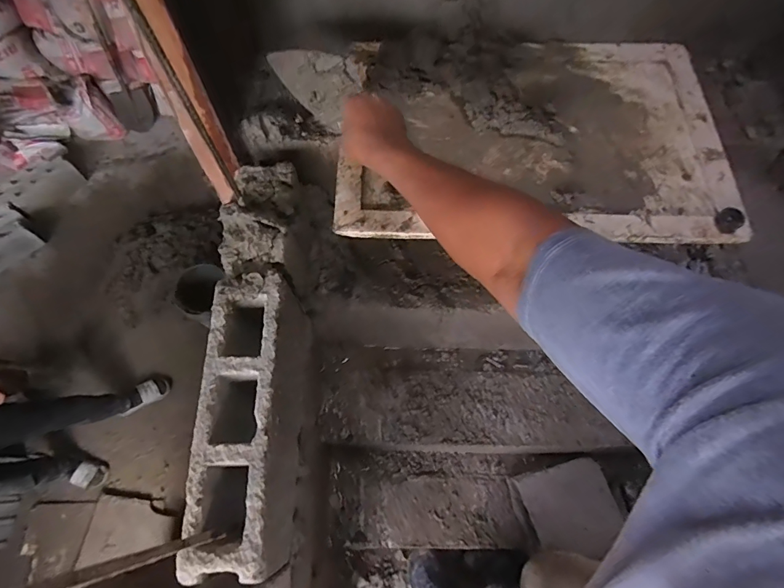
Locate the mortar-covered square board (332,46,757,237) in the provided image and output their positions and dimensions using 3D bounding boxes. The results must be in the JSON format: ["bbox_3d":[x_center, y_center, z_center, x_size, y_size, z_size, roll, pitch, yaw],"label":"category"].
[{"bbox_3d":[0.233,-0.274,0.713,0.628,0.043,0.424,0,67,0],"label":"mortar-covered square board"}]

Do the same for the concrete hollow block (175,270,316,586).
[{"bbox_3d":[-0.205,0.193,0.654,0.095,0.229,0.384,-2,67,-1],"label":"concrete hollow block"}]

